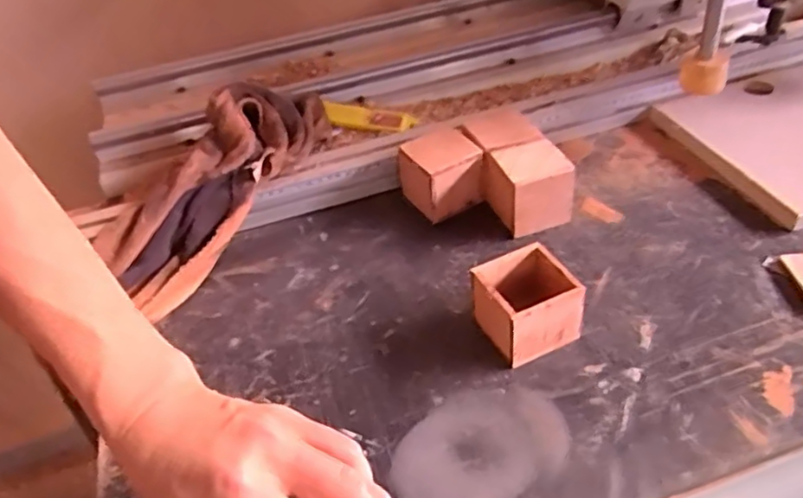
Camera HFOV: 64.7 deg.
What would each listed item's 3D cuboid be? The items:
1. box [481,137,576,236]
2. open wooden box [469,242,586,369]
[{"bbox_3d":[0.115,-0.058,0.590,0.064,0.063,0.063,-19,44,-14],"label":"box"},{"bbox_3d":[0.094,0.043,0.490,0.067,0.058,0.066,-25,45,-20],"label":"open wooden box"}]

